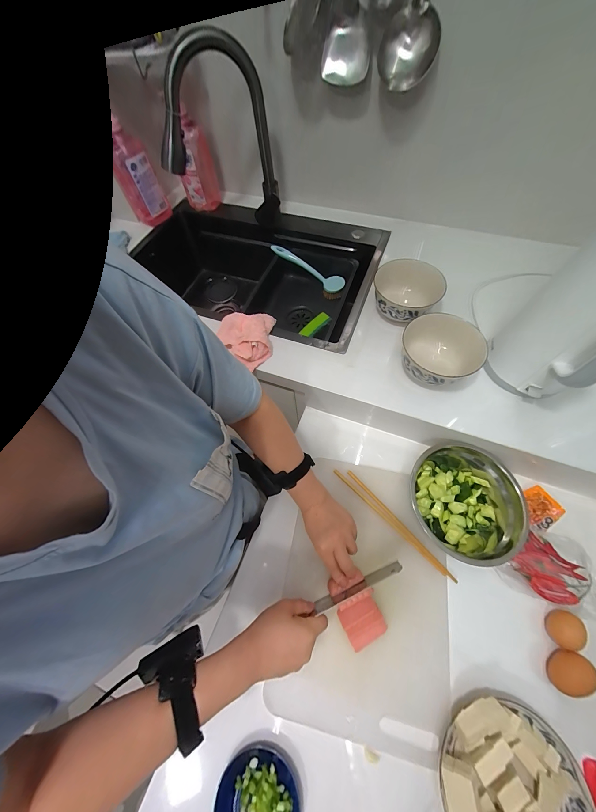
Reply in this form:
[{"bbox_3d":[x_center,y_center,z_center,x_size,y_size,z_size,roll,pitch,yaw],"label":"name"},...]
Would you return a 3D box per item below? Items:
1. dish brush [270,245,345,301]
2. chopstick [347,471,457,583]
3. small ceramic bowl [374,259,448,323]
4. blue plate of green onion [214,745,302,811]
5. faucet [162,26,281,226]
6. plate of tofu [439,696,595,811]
[{"bbox_3d":[0.030,-0.400,0.790,0.235,0.061,0.042,30,66,-9],"label":"dish brush"},{"bbox_3d":[0.182,0.212,0.496,0.010,0.007,0.240,-39,67,-15],"label":"chopstick"},{"bbox_3d":[0.225,-0.233,0.560,0.130,0.076,0.121,-1,63,3],"label":"small ceramic bowl"},{"bbox_3d":[-0.053,0.519,0.349,0.105,0.032,0.100,-1,63,3],"label":"blue plate of green onion"},{"bbox_3d":[-0.172,-0.545,0.586,0.228,0.303,0.073,-18,63,-6],"label":"faucet"},{"bbox_3d":[0.270,0.484,0.330,0.172,0.062,0.172,-1,63,3],"label":"plate of tofu"}]

